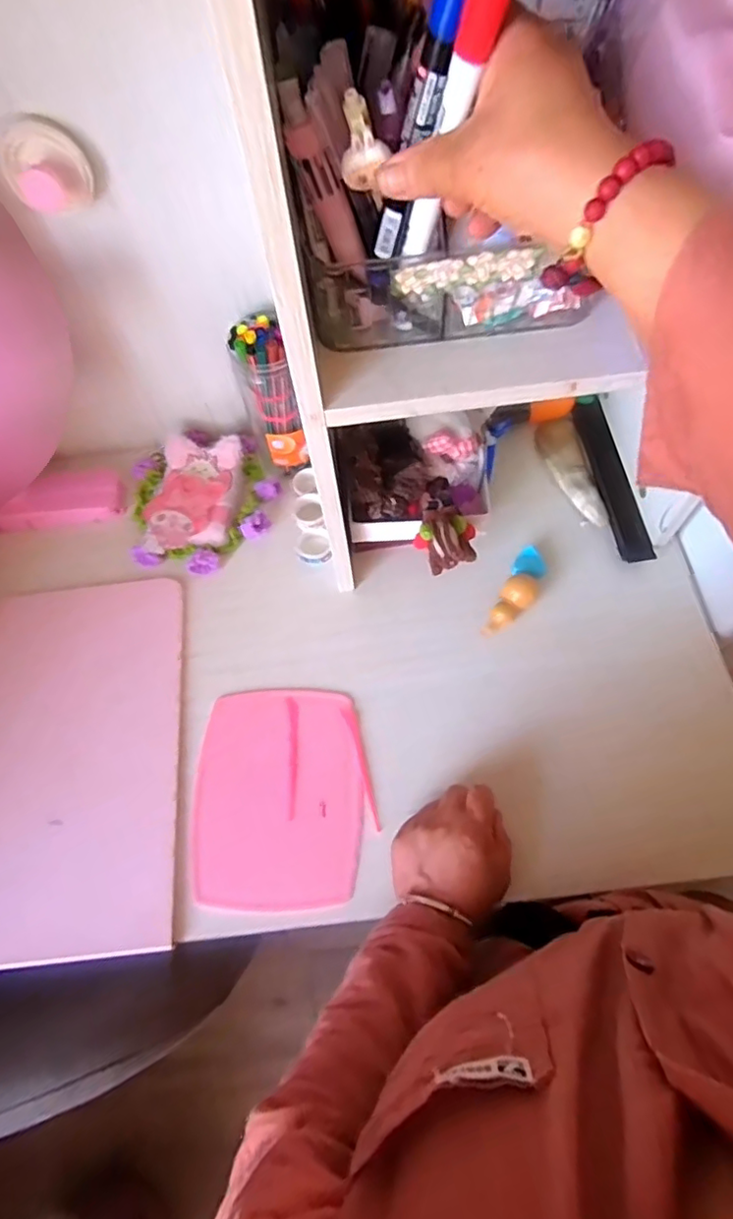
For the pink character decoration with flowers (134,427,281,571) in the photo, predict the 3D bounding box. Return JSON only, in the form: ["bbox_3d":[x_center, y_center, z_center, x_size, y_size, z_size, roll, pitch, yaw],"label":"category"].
[{"bbox_3d":[-0.170,-0.119,0.609,0.146,0.034,0.165,-12,65,-3],"label":"pink character decoration with flowers"}]

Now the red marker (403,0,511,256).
[{"bbox_3d":[0.037,-0.218,0.269,0.013,0.127,0.014,-37,85,-16],"label":"red marker"}]

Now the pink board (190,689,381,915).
[{"bbox_3d":[-0.071,0.153,0.498,0.142,0.005,0.175,-5,65,1],"label":"pink board"}]

